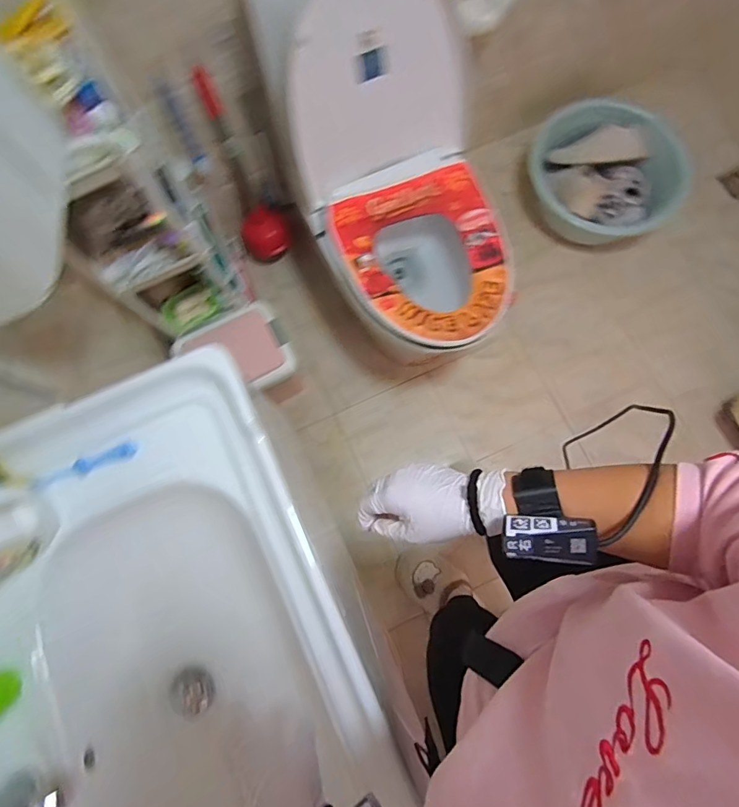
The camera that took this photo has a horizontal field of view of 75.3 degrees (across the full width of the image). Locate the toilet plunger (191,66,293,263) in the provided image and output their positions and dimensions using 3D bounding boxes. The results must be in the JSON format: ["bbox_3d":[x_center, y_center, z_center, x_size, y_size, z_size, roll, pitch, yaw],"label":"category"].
[{"bbox_3d":[-0.322,-0.567,1.247,0.134,0.565,0.125,0,77,2],"label":"toilet plunger"}]

